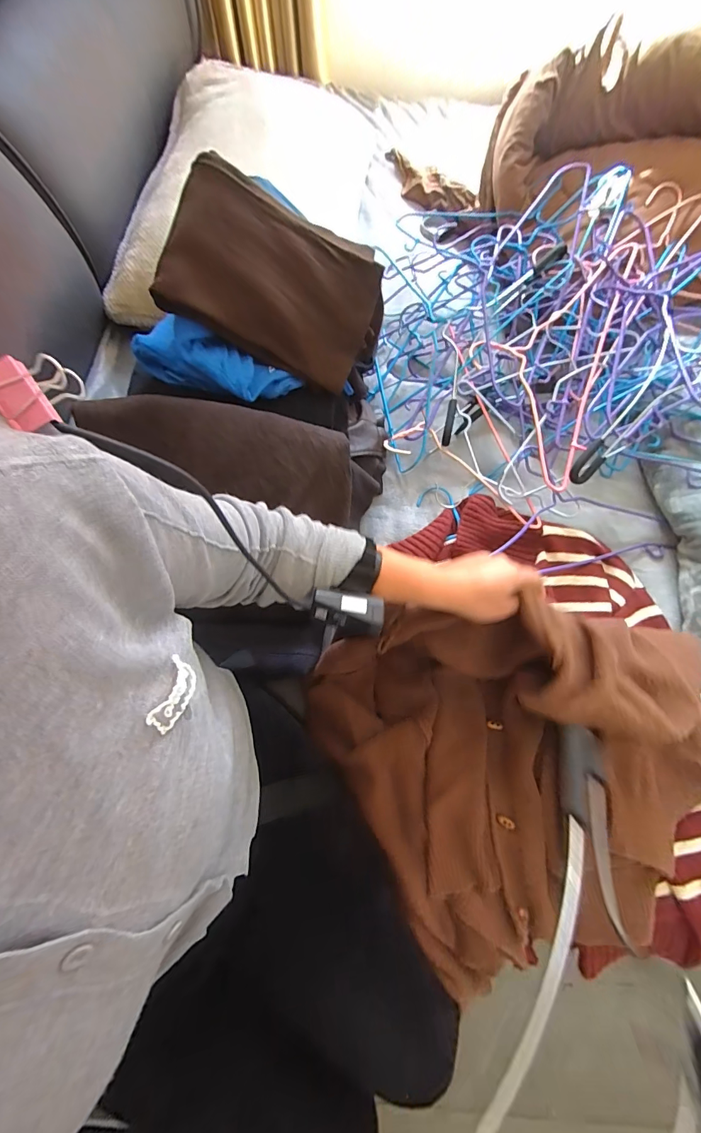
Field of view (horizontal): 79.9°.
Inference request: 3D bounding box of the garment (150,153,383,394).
[{"bbox_3d":[-0.085,-0.361,0.548,0.279,0.032,0.180,15,109,-25],"label":"garment"}]

